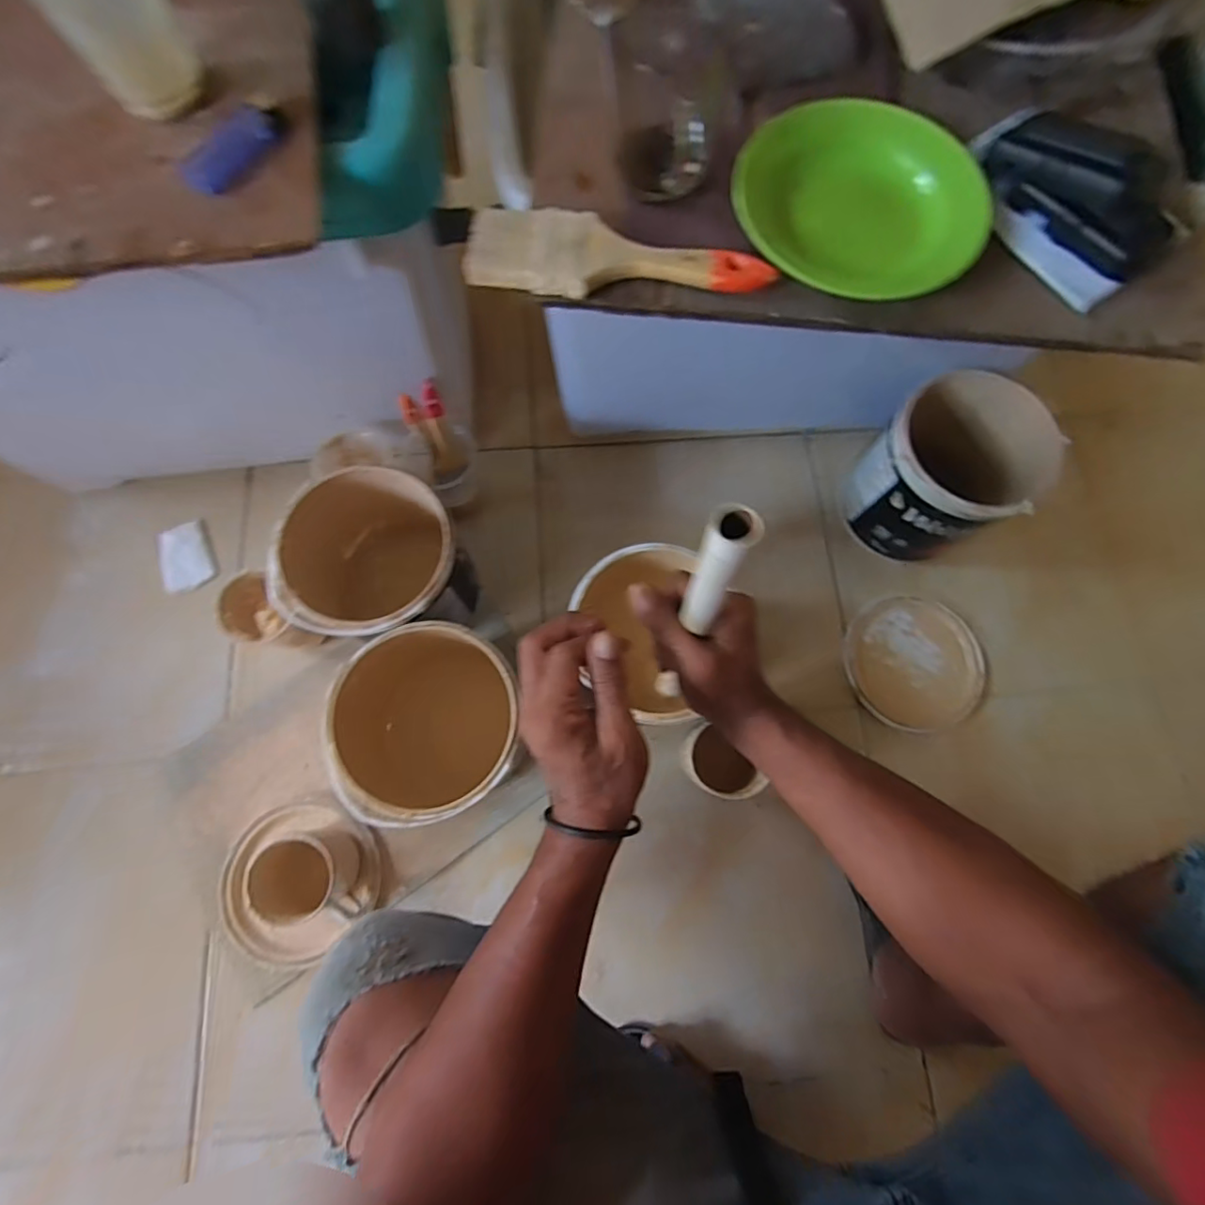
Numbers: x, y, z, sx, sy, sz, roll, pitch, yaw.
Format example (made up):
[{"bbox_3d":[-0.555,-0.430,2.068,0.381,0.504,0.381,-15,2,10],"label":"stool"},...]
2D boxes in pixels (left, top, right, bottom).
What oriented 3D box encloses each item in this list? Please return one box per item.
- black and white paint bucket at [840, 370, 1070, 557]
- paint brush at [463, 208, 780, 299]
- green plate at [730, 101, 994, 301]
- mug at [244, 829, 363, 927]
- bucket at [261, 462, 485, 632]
[{"bbox_3d":[0.417,-0.159,0.719,0.167,0.187,0.163,0,75,-1],"label":"black and white paint bucket"},{"bbox_3d":[0.010,-0.243,0.393,0.203,0.015,0.063,0,75,-2],"label":"paint brush"},{"bbox_3d":[0.179,-0.281,0.405,0.171,0.027,0.143,9,75,1],"label":"green plate"},{"bbox_3d":[-0.317,0.298,0.620,0.084,0.090,0.095,-10,76,-4],"label":"mug"},{"bbox_3d":[-0.248,-0.038,0.674,0.176,0.185,0.177,0,75,-1],"label":"bucket"}]

